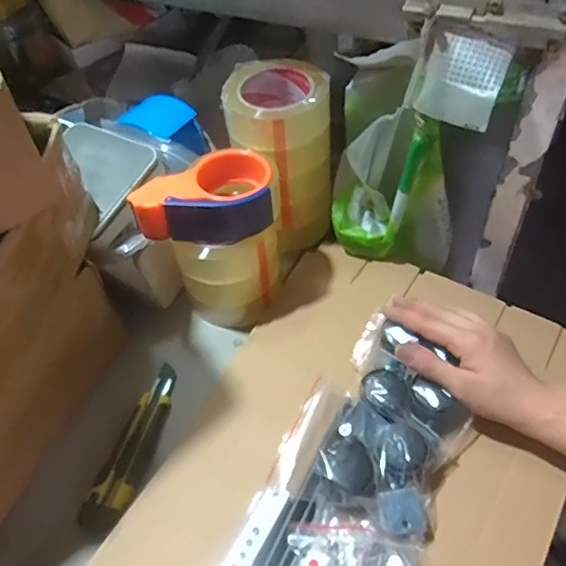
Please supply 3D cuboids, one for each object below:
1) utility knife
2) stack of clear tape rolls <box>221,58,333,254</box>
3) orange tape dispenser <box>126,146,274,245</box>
[{"bbox_3d":[-0.143,0.160,0.558,0.041,0.015,0.176,12,55,14],"label":"utility knife"},{"bbox_3d":[-0.001,-0.143,0.657,0.112,0.177,0.130,-2,52,4],"label":"stack of clear tape rolls"},{"bbox_3d":[-0.078,-0.080,0.579,0.143,0.063,0.078,-18,53,-9],"label":"orange tape dispenser"}]

